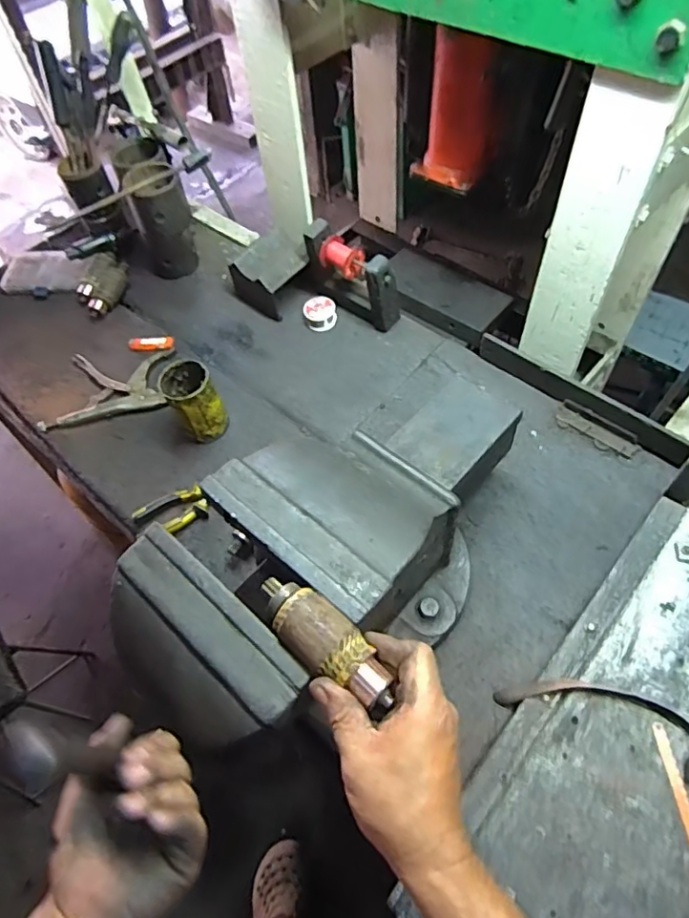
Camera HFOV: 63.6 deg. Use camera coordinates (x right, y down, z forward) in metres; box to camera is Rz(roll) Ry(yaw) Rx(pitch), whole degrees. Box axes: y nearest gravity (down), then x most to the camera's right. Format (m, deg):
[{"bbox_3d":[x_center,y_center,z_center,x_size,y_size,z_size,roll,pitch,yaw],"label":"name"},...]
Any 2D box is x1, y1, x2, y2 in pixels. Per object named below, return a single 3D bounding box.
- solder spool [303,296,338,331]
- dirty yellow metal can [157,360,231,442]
[{"bbox_3d":[-0.043,-0.261,0.991,0.056,0.026,0.056,-2,58,3],"label":"solder spool"},{"bbox_3d":[-0.230,-0.088,0.860,0.069,0.112,0.086,-29,60,-13],"label":"dirty yellow metal can"}]

